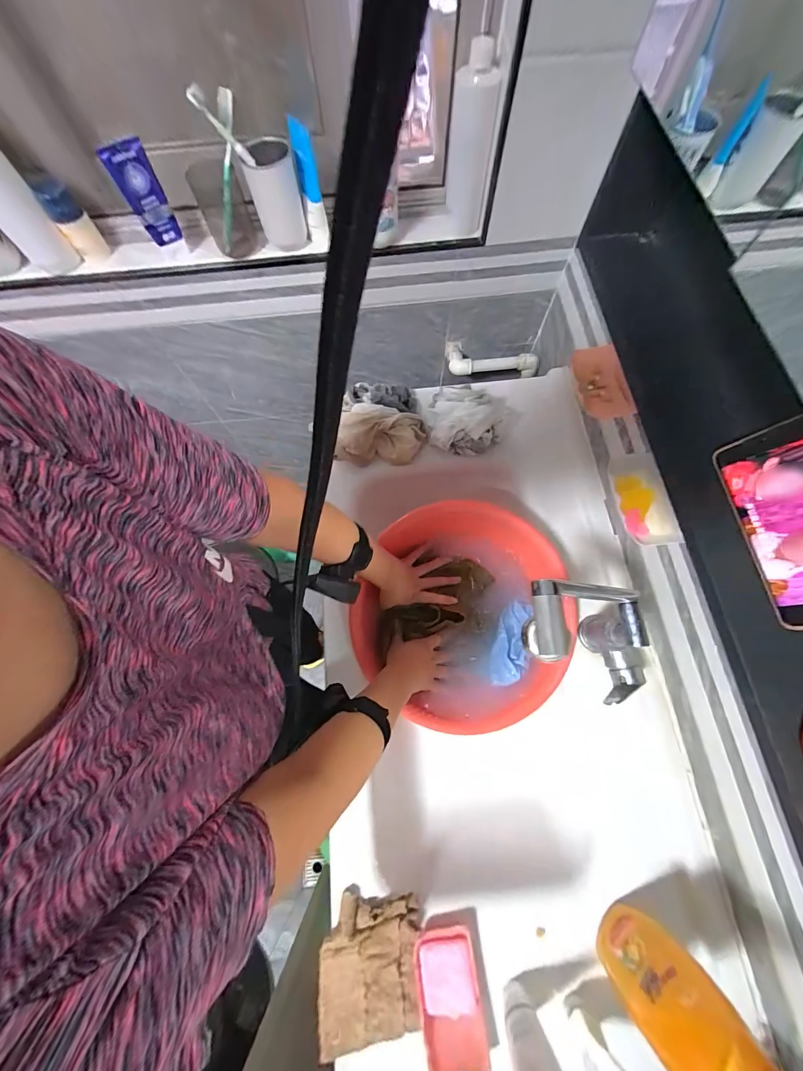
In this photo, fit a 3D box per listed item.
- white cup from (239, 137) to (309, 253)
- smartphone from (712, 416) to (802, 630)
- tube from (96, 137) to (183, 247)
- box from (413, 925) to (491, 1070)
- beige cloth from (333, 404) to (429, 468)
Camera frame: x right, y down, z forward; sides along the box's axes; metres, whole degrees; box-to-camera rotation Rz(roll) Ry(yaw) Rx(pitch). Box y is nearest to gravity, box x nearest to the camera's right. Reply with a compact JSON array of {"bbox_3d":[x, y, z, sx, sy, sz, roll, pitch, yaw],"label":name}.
[{"bbox_3d":[-0.213,-0.576,0.614,0.078,0.127,0.092,-17,73,-4],"label":"white cup"},{"bbox_3d":[0.328,-0.012,0.295,0.005,0.070,0.167,6,69,-29],"label":"smartphone"},{"bbox_3d":[-0.405,-0.537,0.565,0.059,0.117,0.030,-24,73,-7],"label":"tube"},{"bbox_3d":[0.058,0.563,0.432,0.071,0.031,0.119,-9,72,-2],"label":"box"},{"bbox_3d":[-0.041,-0.188,0.675,0.179,0.068,0.091,1,72,1],"label":"beige cloth"}]

